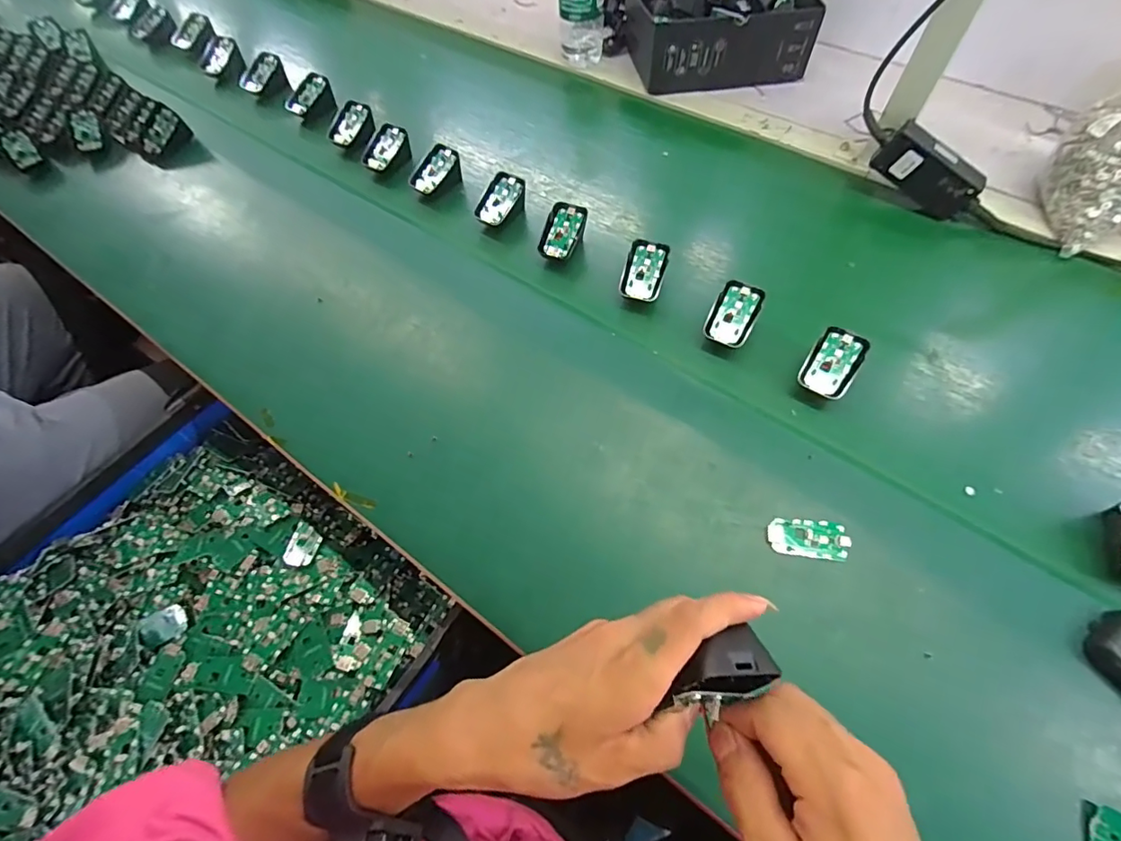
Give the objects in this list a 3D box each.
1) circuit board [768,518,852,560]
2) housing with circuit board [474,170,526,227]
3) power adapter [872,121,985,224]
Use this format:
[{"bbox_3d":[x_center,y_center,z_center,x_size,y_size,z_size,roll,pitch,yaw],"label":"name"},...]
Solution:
[{"bbox_3d":[0.208,0.098,0.418,0.064,0.004,0.030,4,62,5],"label":"circuit board"},{"bbox_3d":[-0.075,-0.270,0.625,0.045,0.040,0.074,24,65,15],"label":"housing with circuit board"},{"bbox_3d":[0.429,-0.288,0.582,0.118,0.054,0.030,39,68,-2],"label":"power adapter"}]

